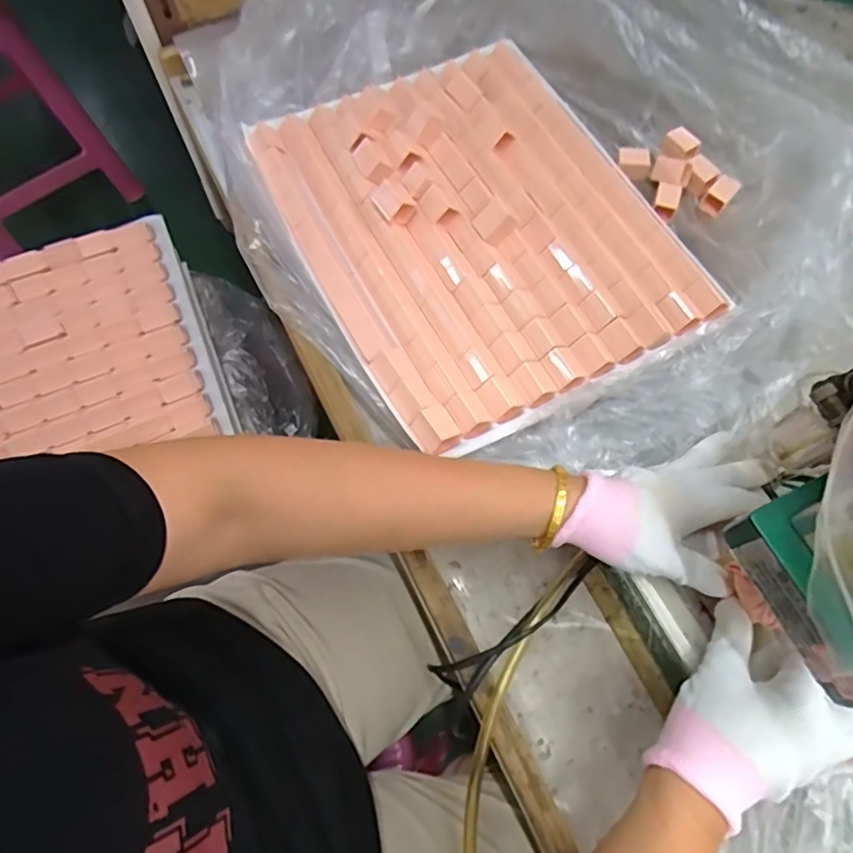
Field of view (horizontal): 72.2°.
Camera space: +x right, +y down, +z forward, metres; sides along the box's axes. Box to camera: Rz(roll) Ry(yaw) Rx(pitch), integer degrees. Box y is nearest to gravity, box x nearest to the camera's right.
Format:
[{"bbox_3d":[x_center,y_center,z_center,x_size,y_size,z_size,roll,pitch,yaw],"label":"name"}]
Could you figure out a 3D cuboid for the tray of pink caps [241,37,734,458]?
[{"bbox_3d":[0.040,-0.194,0.524,0.299,0.034,0.386,-27,70,-10],"label":"tray of pink caps"}]

